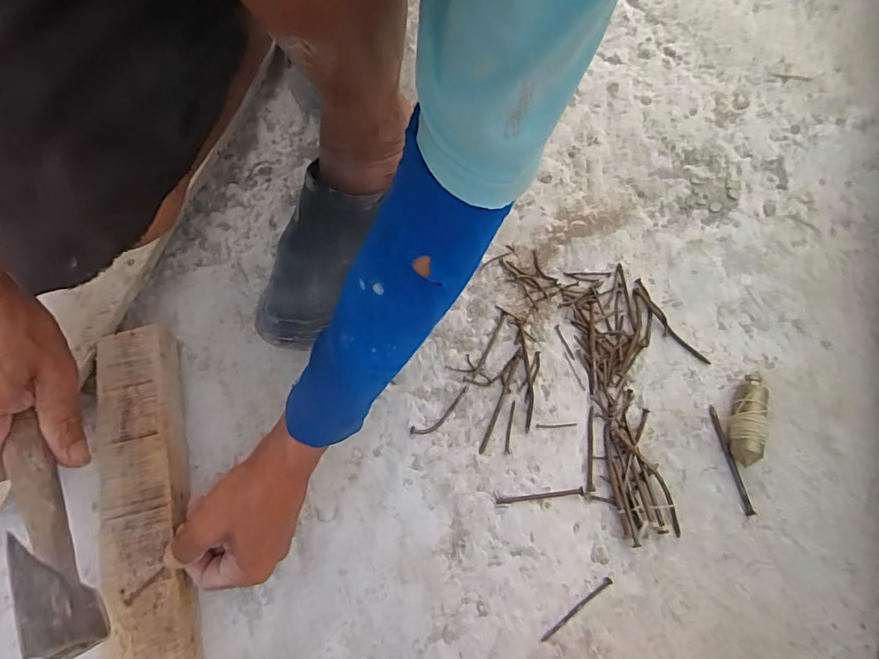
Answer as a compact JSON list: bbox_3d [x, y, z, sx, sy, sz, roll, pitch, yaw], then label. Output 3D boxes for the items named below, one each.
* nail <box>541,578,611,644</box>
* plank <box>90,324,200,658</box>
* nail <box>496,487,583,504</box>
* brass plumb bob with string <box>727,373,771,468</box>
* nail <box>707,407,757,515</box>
[{"bbox_3d":[0.112,0.228,0.399,0.074,0.004,0.006,-34,74,-11],"label":"nail"},{"bbox_3d":[-0.219,0.205,0.374,0.060,0.036,0.428,-14,72,-5],"label":"plank"},{"bbox_3d":[0.086,0.143,0.420,0.074,0.004,0.005,-6,71,-2],"label":"nail"},{"bbox_3d":[0.274,0.079,0.438,0.024,0.027,0.082,16,71,5],"label":"brass plumb bob with string"},{"bbox_3d":[0.259,0.115,0.436,0.006,0.006,0.095,-10,71,-4],"label":"nail"}]

